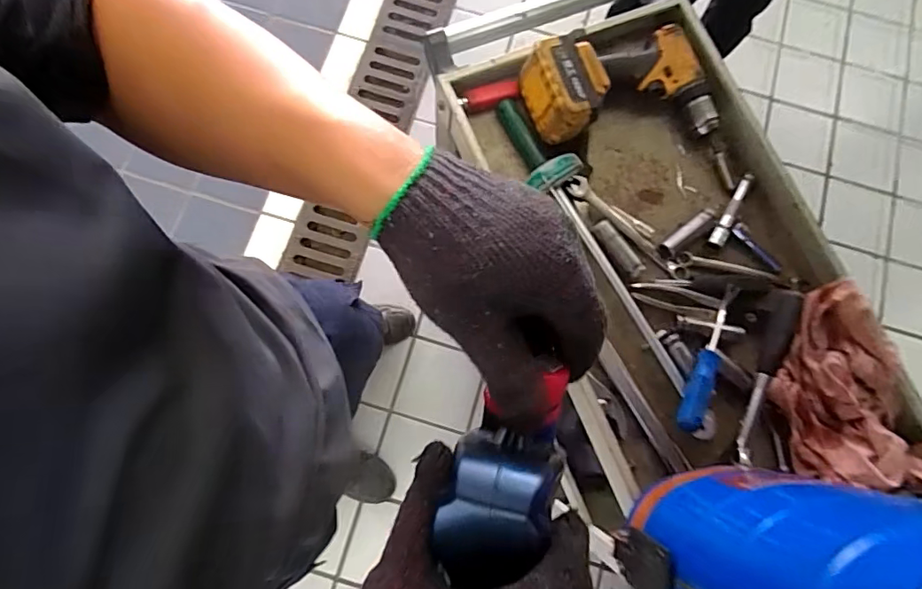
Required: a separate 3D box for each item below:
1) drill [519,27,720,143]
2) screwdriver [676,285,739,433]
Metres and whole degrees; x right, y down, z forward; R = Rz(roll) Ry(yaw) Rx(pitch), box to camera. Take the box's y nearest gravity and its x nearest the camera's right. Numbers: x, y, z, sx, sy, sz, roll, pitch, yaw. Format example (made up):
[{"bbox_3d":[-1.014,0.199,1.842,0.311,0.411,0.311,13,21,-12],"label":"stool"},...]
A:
[{"bbox_3d":[0.204,-0.271,0.681,0.247,0.076,0.149,-10,73,-16],"label":"drill"},{"bbox_3d":[0.296,0.070,0.624,0.032,0.038,0.191,25,77,4],"label":"screwdriver"}]

